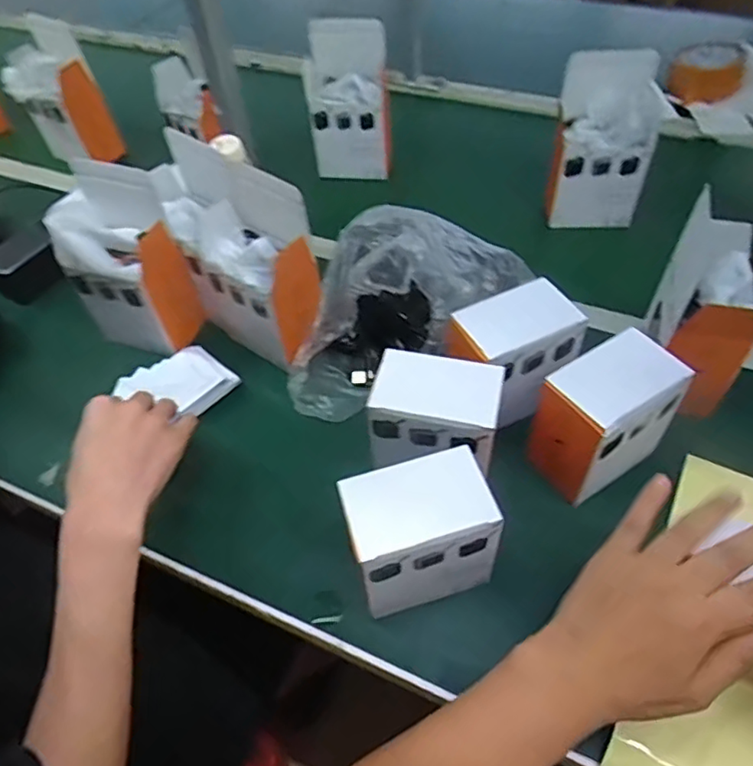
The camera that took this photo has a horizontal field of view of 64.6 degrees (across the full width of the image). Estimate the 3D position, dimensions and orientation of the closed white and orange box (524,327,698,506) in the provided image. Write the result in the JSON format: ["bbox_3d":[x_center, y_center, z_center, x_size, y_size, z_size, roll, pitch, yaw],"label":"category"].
[{"bbox_3d":[0.188,0.030,0.500,0.107,0.106,0.077,-28,56,-17],"label":"closed white and orange box"}]

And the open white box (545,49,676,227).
[{"bbox_3d":[0.271,-0.283,0.712,0.114,0.205,0.062,0,52,4],"label":"open white box"}]

